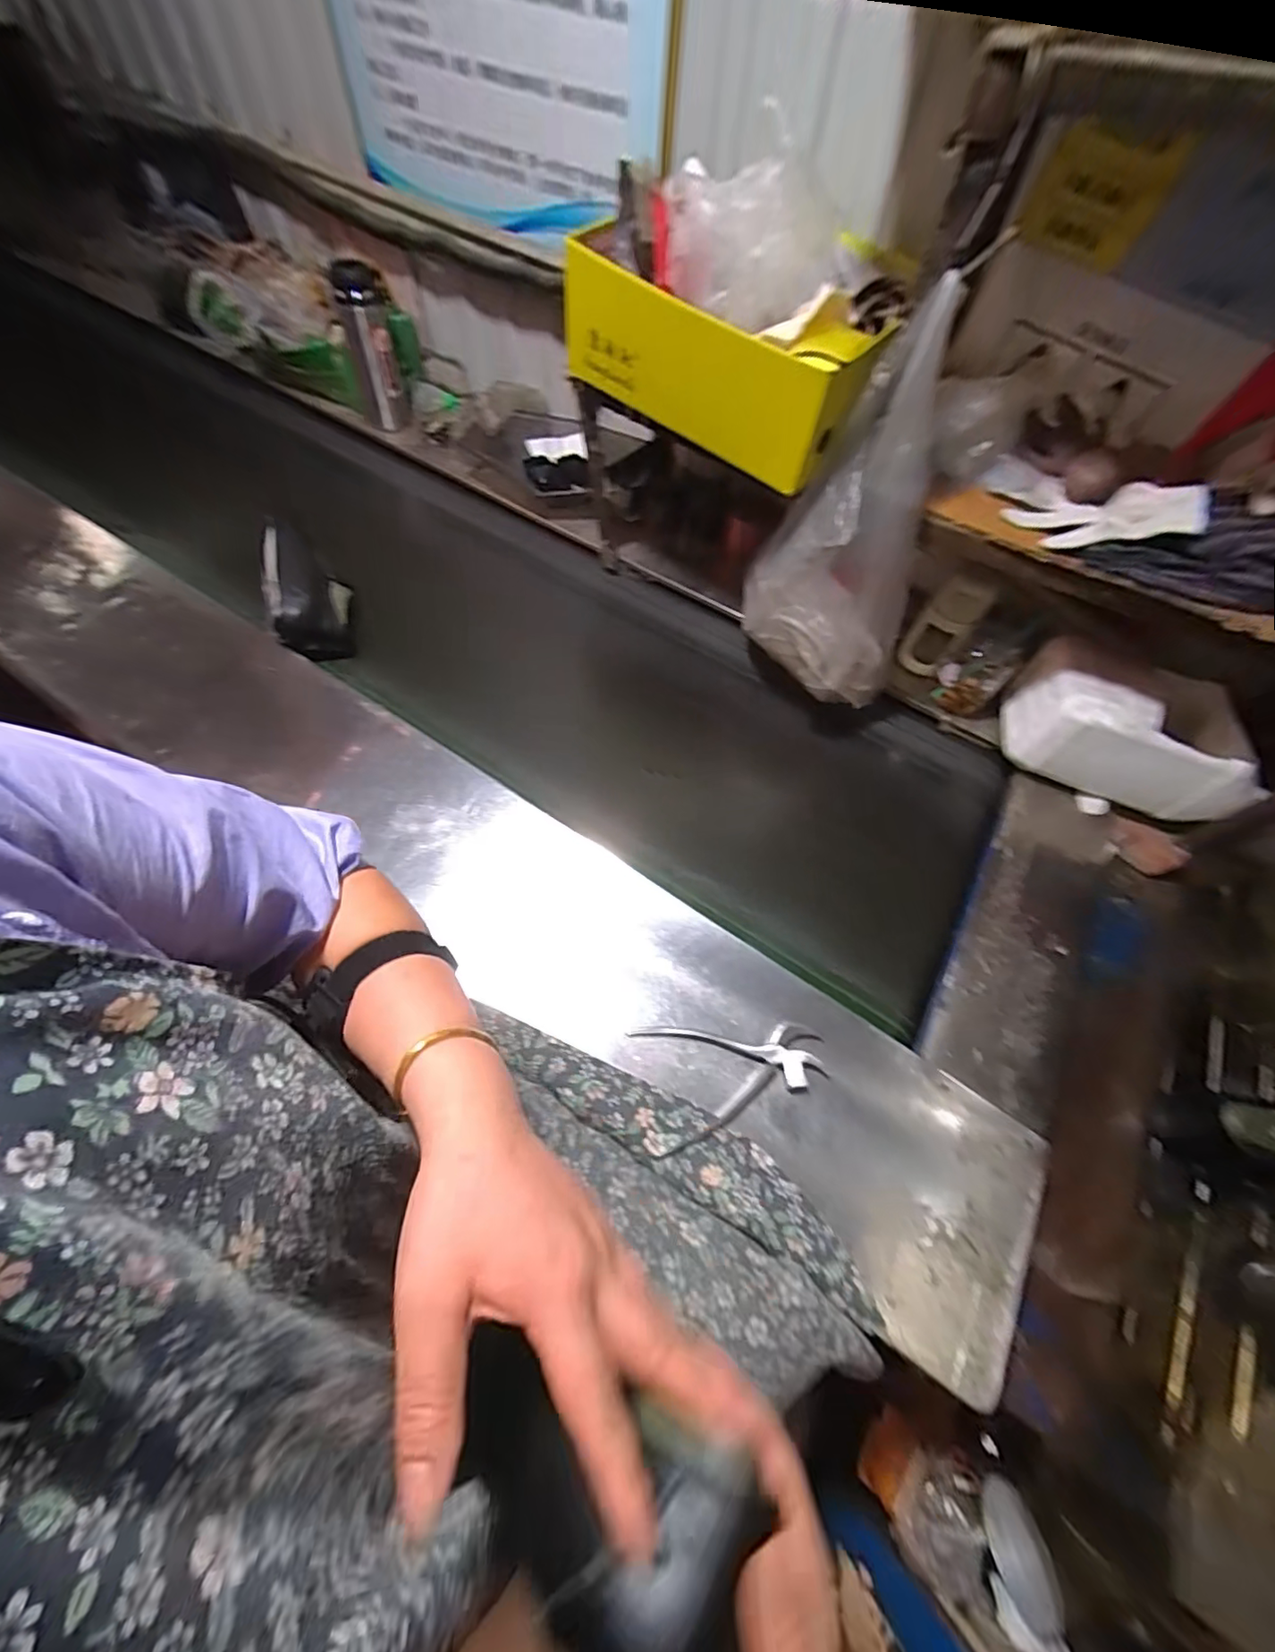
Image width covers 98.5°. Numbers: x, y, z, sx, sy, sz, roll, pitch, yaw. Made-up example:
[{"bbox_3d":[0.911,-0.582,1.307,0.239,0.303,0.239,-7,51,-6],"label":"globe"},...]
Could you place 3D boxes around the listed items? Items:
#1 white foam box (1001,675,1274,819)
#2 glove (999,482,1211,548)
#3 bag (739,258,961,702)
[{"bbox_3d":[0.643,-0.112,0.715,0.258,0.118,0.107,21,62,7],"label":"white foam box"},{"bbox_3d":[0.488,-0.322,0.574,0.170,0.013,0.079,-3,63,18],"label":"glove"},{"bbox_3d":[0.240,-0.309,0.615,0.207,0.341,0.139,18,61,6],"label":"bag"}]

